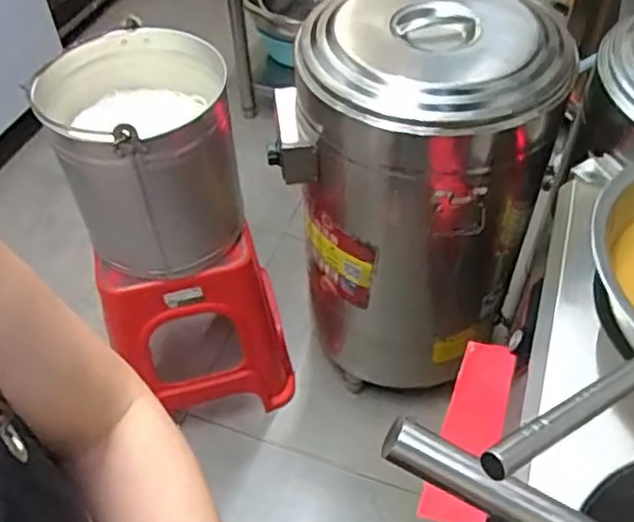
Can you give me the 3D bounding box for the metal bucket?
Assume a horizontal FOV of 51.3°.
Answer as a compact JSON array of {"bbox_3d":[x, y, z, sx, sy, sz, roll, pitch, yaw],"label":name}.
[{"bbox_3d":[-0.289,-0.186,1.161,0.283,0.328,0.304,-1,50,1],"label":"metal bucket"}]

